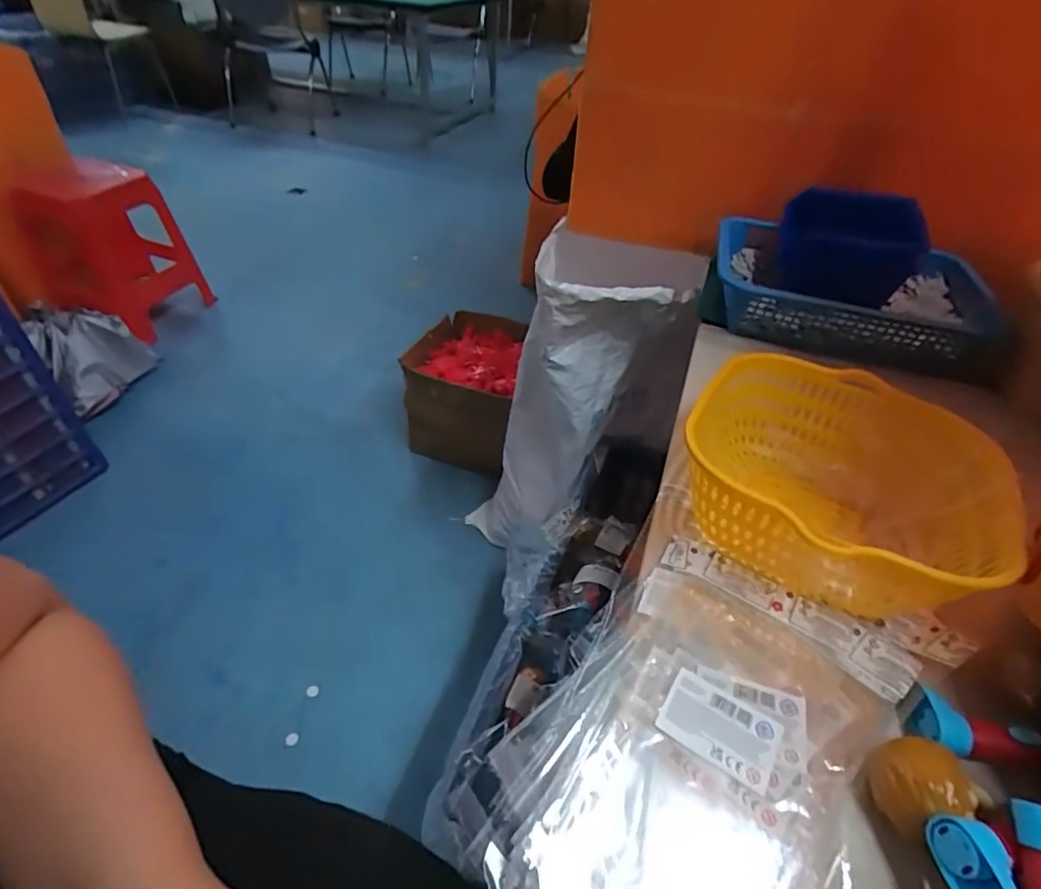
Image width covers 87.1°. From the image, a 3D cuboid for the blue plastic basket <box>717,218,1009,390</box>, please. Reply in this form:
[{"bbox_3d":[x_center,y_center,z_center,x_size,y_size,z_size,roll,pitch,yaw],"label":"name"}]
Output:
[{"bbox_3d":[0.369,-0.164,0.612,0.281,0.064,0.186,14,44,9],"label":"blue plastic basket"}]

